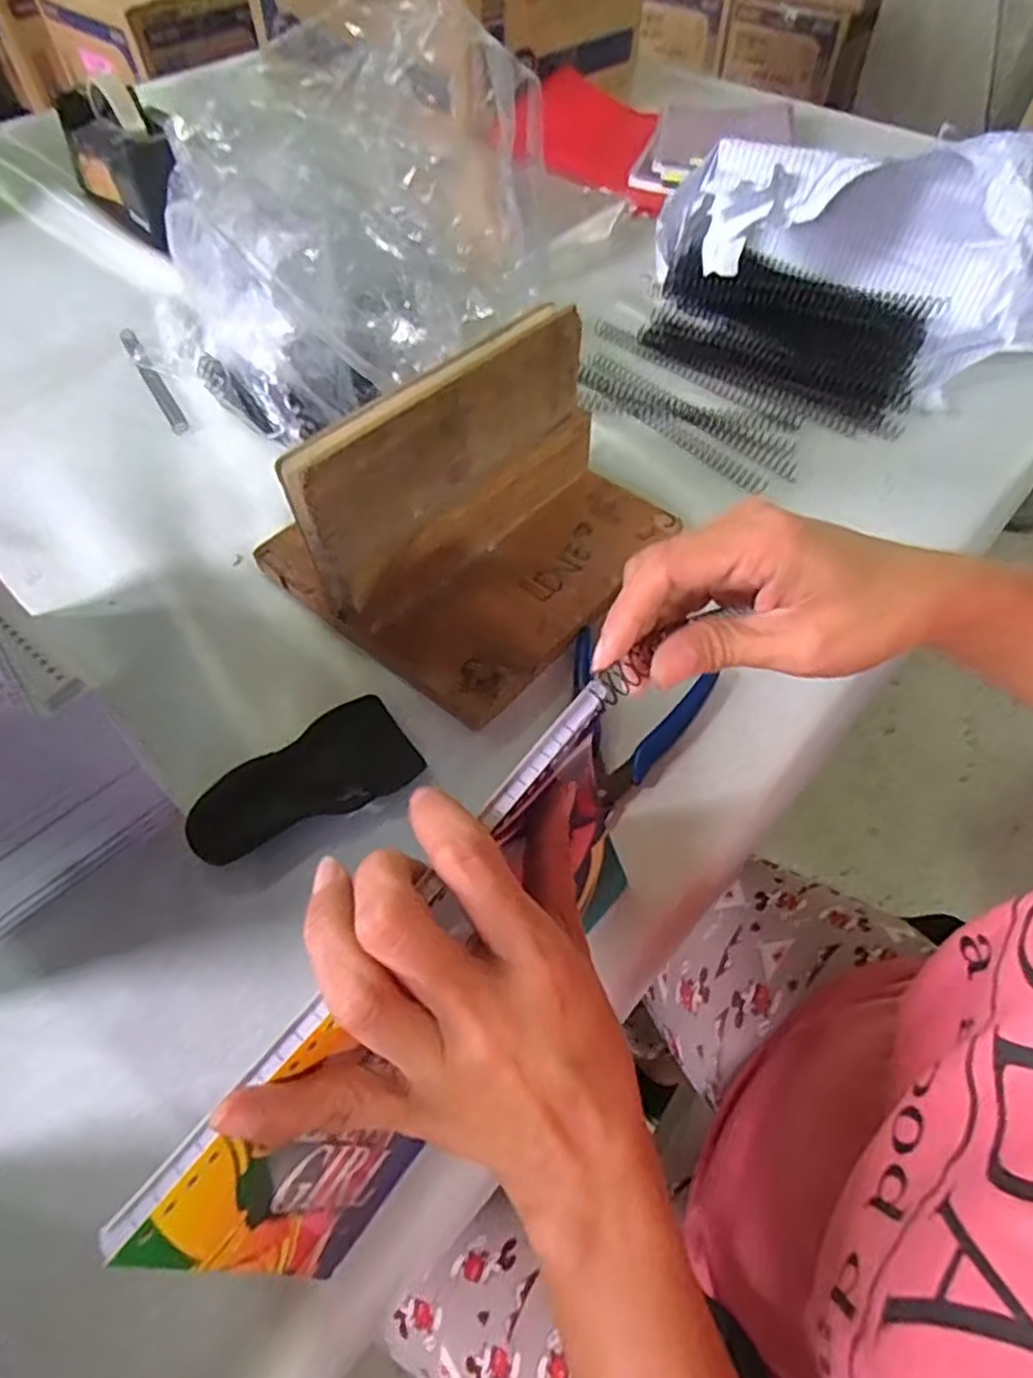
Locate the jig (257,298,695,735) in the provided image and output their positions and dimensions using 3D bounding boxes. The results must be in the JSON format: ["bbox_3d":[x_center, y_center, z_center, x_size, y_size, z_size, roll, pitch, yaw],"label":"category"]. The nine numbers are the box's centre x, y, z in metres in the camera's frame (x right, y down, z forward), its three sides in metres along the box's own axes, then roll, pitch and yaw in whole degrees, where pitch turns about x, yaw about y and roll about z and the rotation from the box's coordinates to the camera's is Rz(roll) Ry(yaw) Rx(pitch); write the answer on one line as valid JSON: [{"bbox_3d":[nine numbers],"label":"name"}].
[{"bbox_3d":[-0.024,-0.119,0.422,0.183,0.127,0.209,37,65,22],"label":"jig"}]

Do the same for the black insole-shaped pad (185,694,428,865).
[{"bbox_3d":[-0.111,0.052,0.371,0.117,0.020,0.054,-34,63,-19],"label":"black insole-shaped pad"}]

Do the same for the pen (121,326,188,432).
[{"bbox_3d":[-0.314,-0.268,0.602,0.013,0.009,0.164,-28,61,-17],"label":"pen"}]

